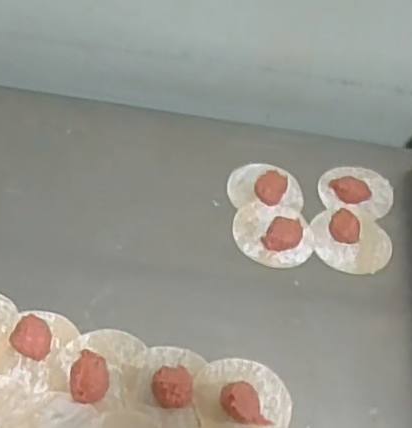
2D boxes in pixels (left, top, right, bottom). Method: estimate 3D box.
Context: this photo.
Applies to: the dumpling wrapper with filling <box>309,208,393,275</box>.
[{"bbox_3d":[0.156,0.028,0.670,0.084,0.023,0.072,12,50,4],"label":"dumpling wrapper with filling"}]

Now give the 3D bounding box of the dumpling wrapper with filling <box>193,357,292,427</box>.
[{"bbox_3d":[0.033,0.156,0.539,0.084,0.022,0.072,22,51,13],"label":"dumpling wrapper with filling"}]

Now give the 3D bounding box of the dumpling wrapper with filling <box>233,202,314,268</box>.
[{"bbox_3d":[0.073,0.017,0.665,0.082,0.019,0.077,3,50,-4],"label":"dumpling wrapper with filling"}]

